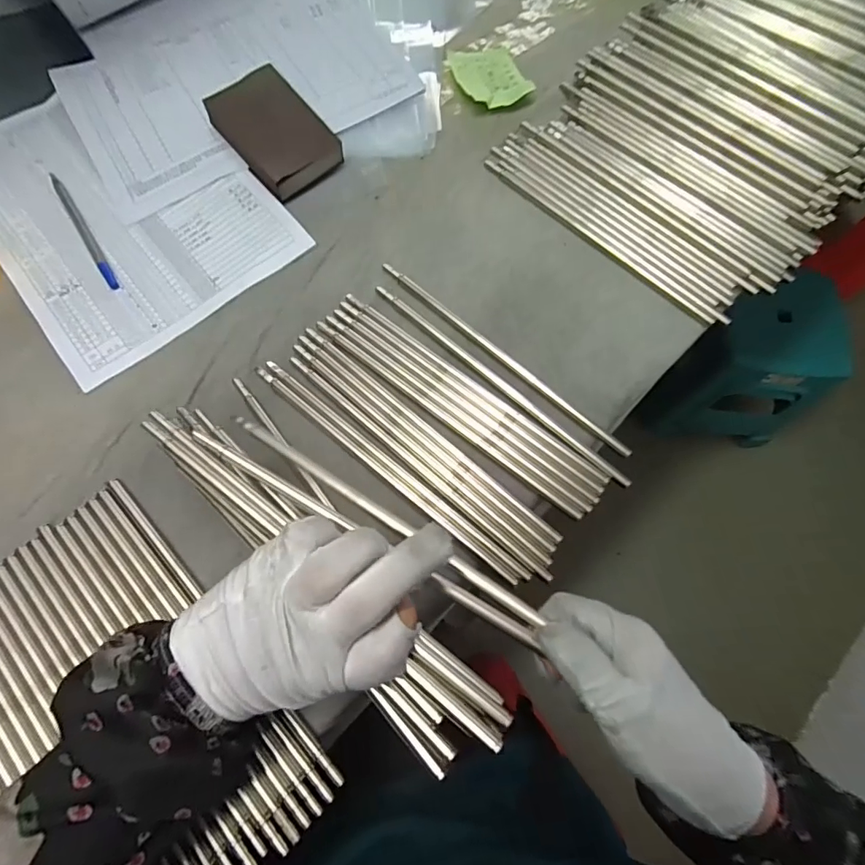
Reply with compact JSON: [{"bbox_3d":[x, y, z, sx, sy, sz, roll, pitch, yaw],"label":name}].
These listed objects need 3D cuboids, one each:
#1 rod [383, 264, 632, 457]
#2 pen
[{"bbox_3d":[0.048,-0.060,0.353,0.233,0.008,0.008,41,75,16],"label":"rod"},{"bbox_3d":[-0.289,-0.168,0.390,0.008,0.006,0.139,-34,71,-11],"label":"pen"}]

